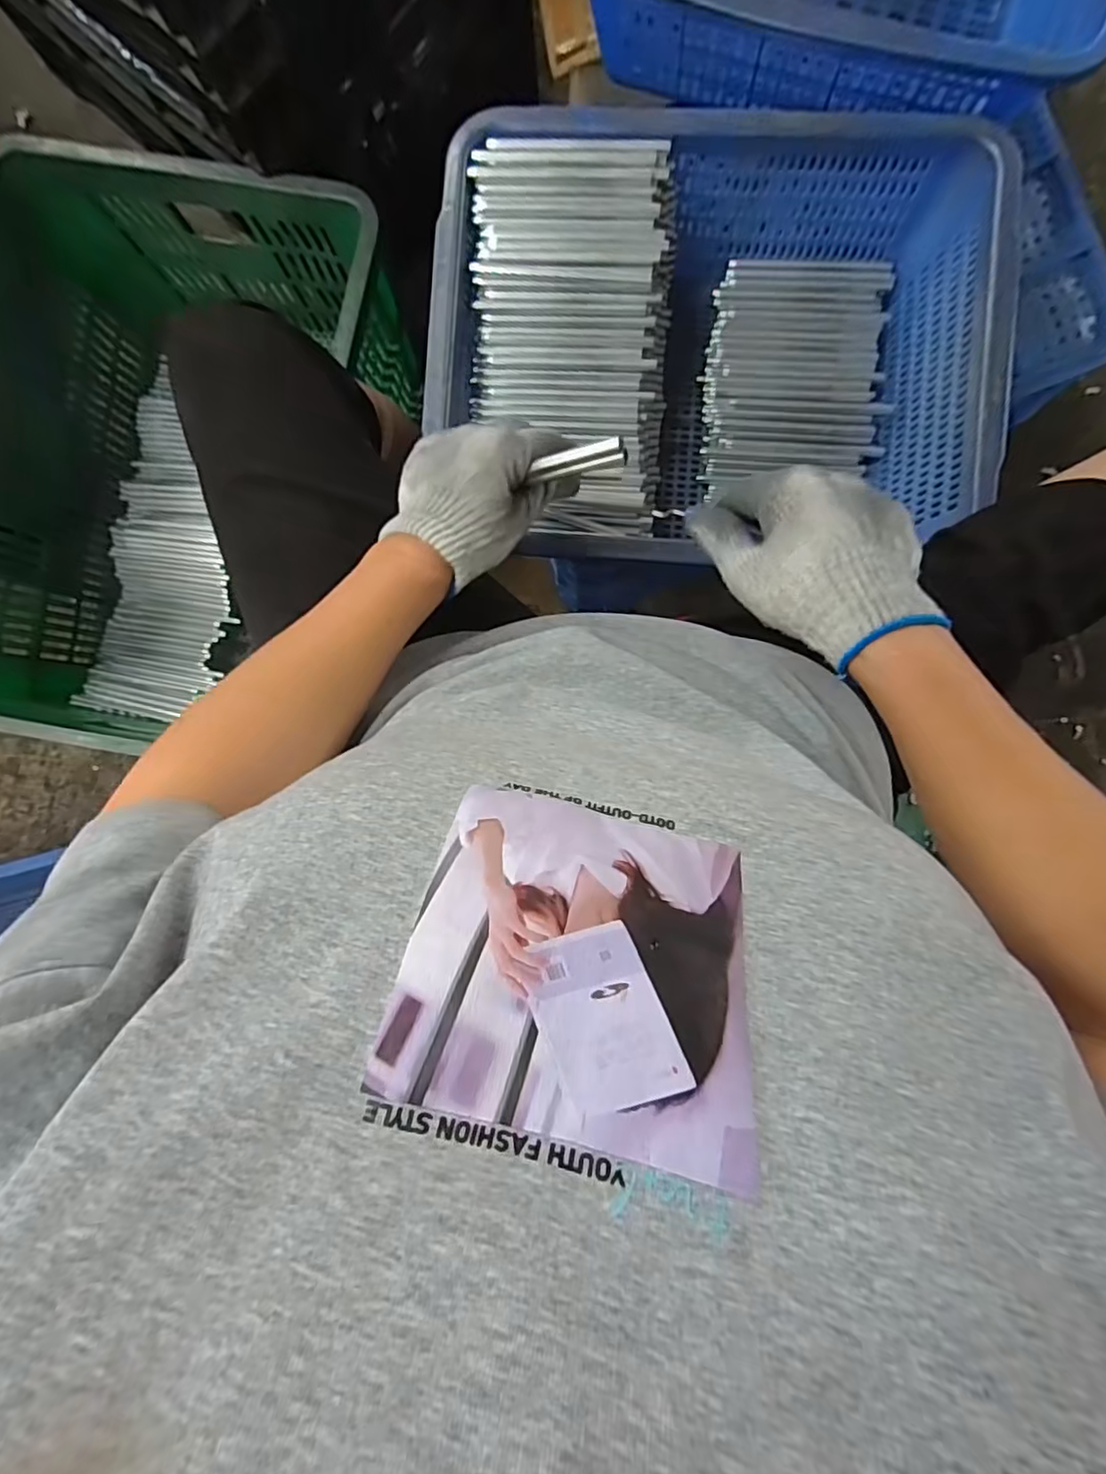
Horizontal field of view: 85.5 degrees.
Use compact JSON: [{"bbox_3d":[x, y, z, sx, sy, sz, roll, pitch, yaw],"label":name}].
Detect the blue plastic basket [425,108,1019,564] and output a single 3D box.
[{"bbox_3d":[0.126,-0.316,0.520,0.428,0.124,0.330,4,90,3],"label":"blue plastic basket"}]

